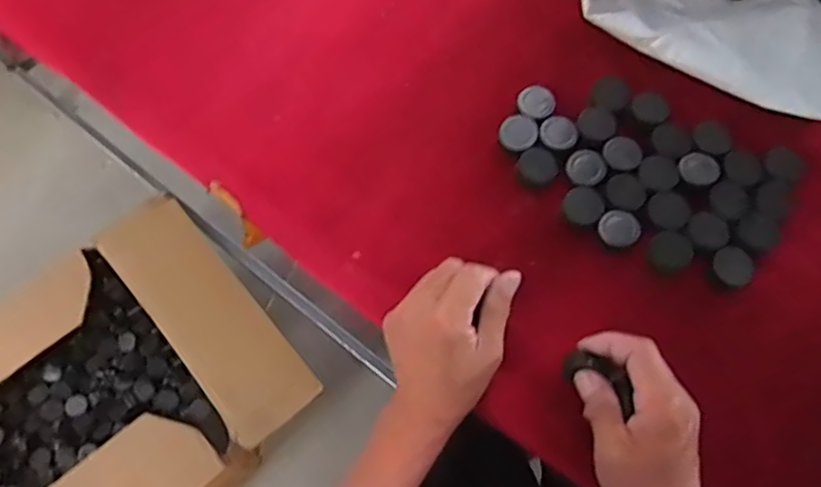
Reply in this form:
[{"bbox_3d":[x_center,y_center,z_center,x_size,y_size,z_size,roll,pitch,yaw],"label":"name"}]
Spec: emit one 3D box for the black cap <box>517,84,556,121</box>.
[{"bbox_3d":[0.109,-0.122,0.524,0.029,0.008,0.030,0,69,1],"label":"black cap"}]

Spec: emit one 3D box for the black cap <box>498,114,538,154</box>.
[{"bbox_3d":[0.093,-0.095,0.517,0.032,0.012,0.032,0,69,1],"label":"black cap"}]

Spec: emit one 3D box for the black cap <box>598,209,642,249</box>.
[{"bbox_3d":[0.168,-0.012,0.486,0.031,0.006,0.031,0,69,1],"label":"black cap"}]

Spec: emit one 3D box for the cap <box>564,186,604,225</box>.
[{"bbox_3d":[0.141,-0.031,0.491,0.033,0.007,0.030,0,69,1],"label":"cap"}]

